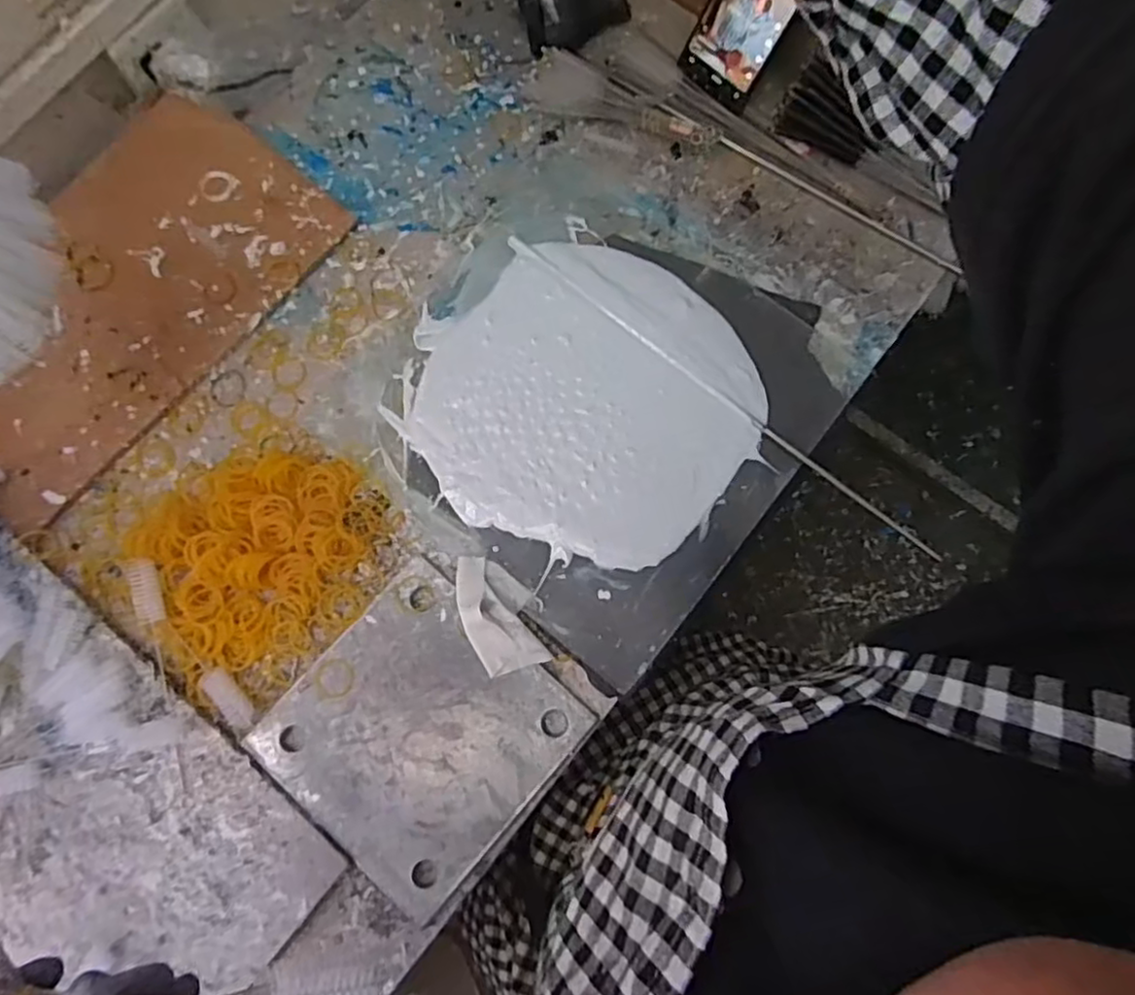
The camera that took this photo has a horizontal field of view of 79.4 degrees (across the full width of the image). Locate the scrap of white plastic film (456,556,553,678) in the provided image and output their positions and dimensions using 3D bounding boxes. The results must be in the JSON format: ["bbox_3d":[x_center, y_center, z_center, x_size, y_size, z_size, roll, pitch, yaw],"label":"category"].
[{"bbox_3d":[-0.054,0.088,0.525,0.054,0.018,0.091,-18,78,-3],"label":"scrap of white plastic film"}]

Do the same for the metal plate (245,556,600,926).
[{"bbox_3d":[-0.107,0.179,0.516,0.185,0.008,0.188,42,81,9],"label":"metal plate"}]

